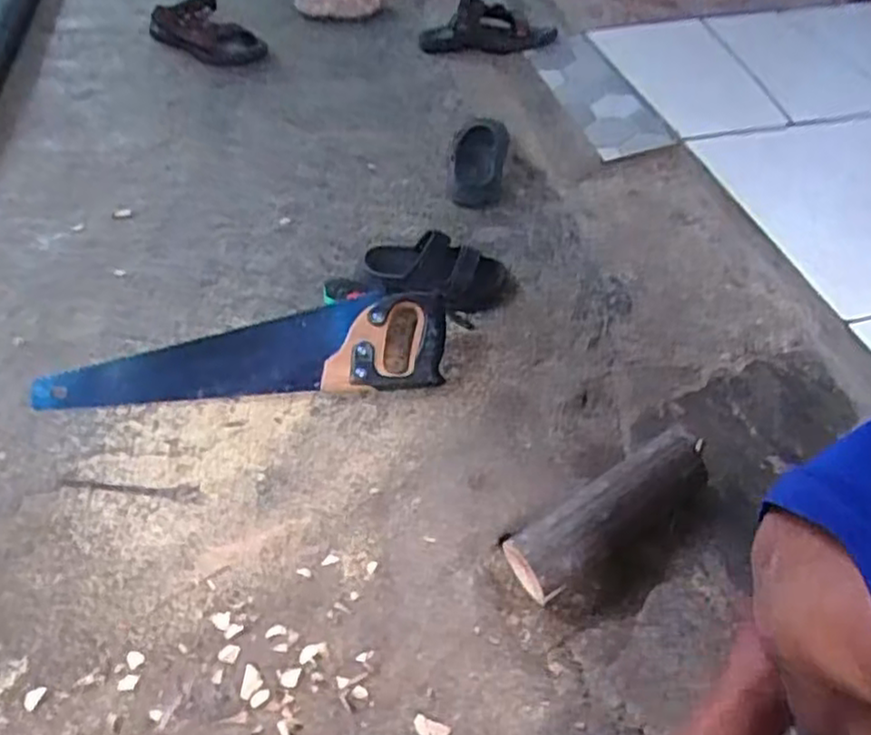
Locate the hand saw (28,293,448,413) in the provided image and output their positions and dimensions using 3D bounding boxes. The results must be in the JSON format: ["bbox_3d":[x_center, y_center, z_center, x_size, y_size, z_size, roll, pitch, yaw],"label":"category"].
[{"bbox_3d":[-0.216,-0.025,0.839,0.451,0.030,0.123,-3,70,-1],"label":"hand saw"}]

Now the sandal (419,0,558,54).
[{"bbox_3d":[0.097,-0.636,1.345,0.250,0.091,0.080,2,47,-1],"label":"sandal"}]

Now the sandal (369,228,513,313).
[{"bbox_3d":[0.006,-0.131,0.936,0.189,0.066,0.103,5,47,3],"label":"sandal"}]

